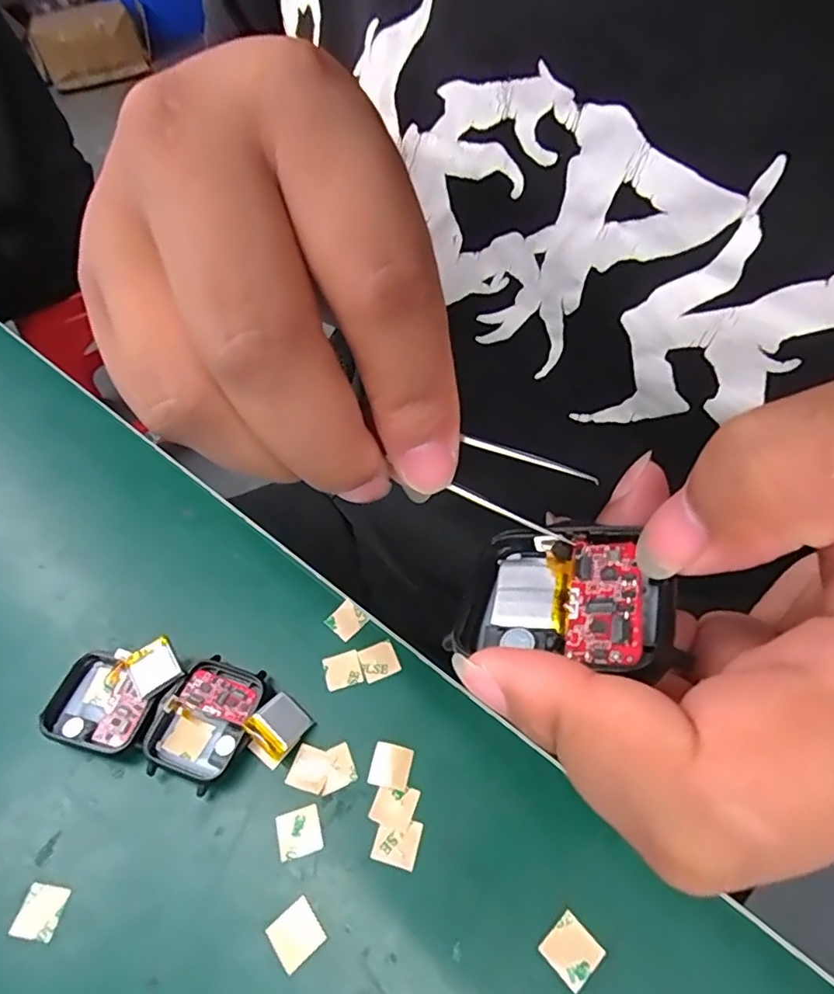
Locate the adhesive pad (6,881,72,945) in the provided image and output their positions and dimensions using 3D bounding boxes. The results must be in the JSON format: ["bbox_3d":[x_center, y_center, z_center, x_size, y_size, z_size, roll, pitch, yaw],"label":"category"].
[{"bbox_3d":[-0.132,0.143,0.201,0.017,0.004,0.016,5,52,9],"label":"adhesive pad"}]

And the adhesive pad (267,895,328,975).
[{"bbox_3d":[-0.040,0.144,0.191,0.015,0.004,0.016,-36,57,-21],"label":"adhesive pad"}]

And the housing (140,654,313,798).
[{"bbox_3d":[-0.075,0.092,0.231,0.055,0.012,0.045,15,55,16],"label":"housing"}]

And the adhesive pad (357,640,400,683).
[{"bbox_3d":[-0.016,0.071,0.249,0.016,0.004,0.015,-19,55,-10],"label":"adhesive pad"}]

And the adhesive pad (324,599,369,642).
[{"bbox_3d":[-0.032,0.055,0.262,0.015,0.004,0.015,33,61,27],"label":"adhesive pad"}]

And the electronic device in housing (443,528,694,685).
[{"bbox_3d":[0.032,0.022,0.126,0.046,0.011,0.032,1,48,34],"label":"electronic device in housing"}]

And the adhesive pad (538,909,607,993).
[{"bbox_3d":[0.049,0.144,0.184,0.015,0.004,0.015,-38,58,-22],"label":"adhesive pad"}]

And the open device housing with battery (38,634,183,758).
[{"bbox_3d":[-0.125,0.081,0.241,0.047,0.017,0.047,13,54,15],"label":"open device housing with battery"}]

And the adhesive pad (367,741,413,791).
[{"bbox_3d":[-0.010,0.103,0.222,0.015,0.004,0.016,9,53,12],"label":"adhesive pad"}]

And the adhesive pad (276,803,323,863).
[{"bbox_3d":[-0.043,0.121,0.210,0.015,0.004,0.015,-15,52,-7],"label":"adhesive pad"}]

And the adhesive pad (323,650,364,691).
[{"bbox_3d":[-0.032,0.074,0.248,0.015,0.004,0.015,-17,52,-7],"label":"adhesive pad"}]

